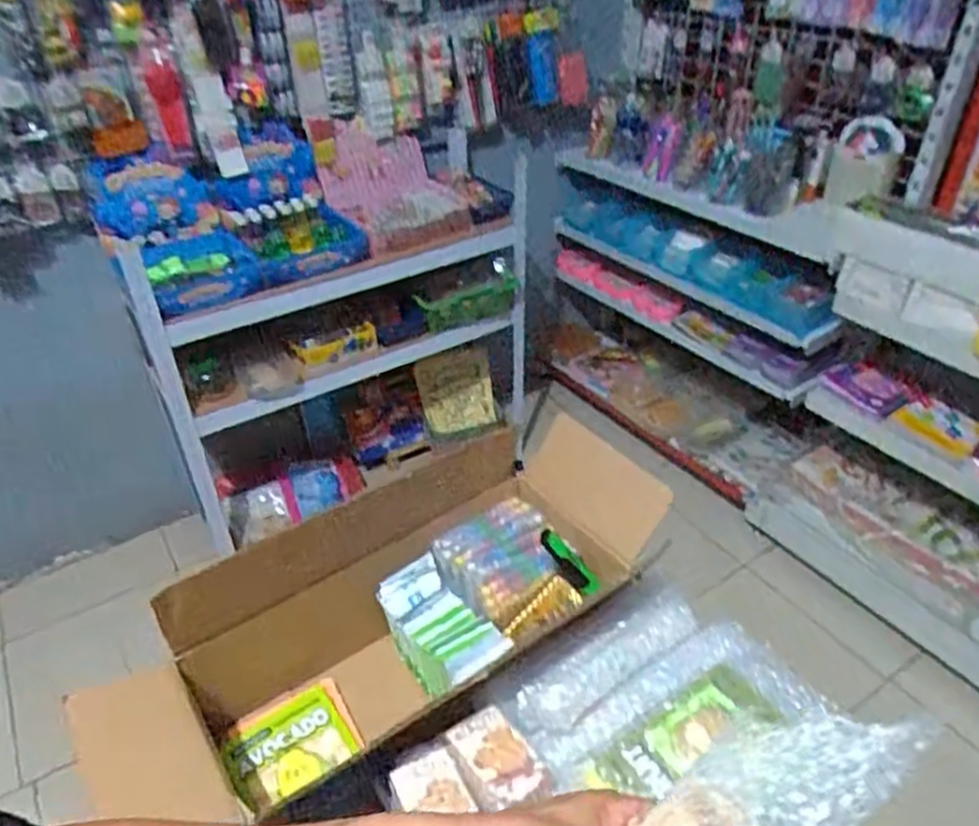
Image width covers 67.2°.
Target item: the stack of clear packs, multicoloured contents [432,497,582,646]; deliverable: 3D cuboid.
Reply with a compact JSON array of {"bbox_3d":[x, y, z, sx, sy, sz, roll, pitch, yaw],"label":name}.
[{"bbox_3d":[0.019,0.170,0.806,0.125,0.054,0.132,-20,40,-22],"label":"stack of clear packs, multicoloured contents"}]

